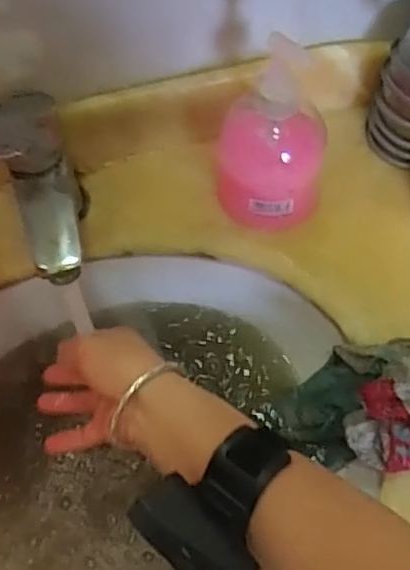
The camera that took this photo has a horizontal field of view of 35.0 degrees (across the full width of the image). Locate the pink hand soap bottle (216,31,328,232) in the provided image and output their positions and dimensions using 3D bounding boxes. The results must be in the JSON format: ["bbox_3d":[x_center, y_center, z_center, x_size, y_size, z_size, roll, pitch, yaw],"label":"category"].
[{"bbox_3d":[0.053,-0.105,0.495,0.083,0.154,0.070,-4,64,-1],"label":"pink hand soap bottle"}]

